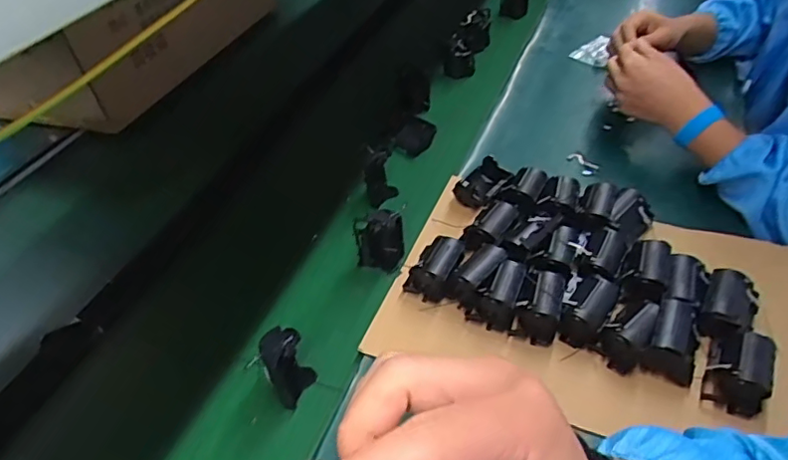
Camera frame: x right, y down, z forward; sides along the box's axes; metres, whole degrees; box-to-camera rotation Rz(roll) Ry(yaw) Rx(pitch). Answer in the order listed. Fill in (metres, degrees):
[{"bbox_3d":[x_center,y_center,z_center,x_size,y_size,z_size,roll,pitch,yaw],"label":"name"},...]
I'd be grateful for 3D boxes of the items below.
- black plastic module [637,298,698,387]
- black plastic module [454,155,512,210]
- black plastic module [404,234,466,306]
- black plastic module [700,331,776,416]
[{"bbox_3d":[0.263,0.099,0.534,0.042,0.049,0.071,19,50,24],"label":"black plastic module"},{"bbox_3d":[0.111,-0.059,0.715,0.049,0.032,0.066,32,56,33],"label":"black plastic module"},{"bbox_3d":[0.044,0.039,0.624,0.050,0.034,0.076,14,48,21],"label":"black plastic module"},{"bbox_3d":[0.308,0.127,0.512,0.046,0.051,0.061,18,48,25],"label":"black plastic module"}]

